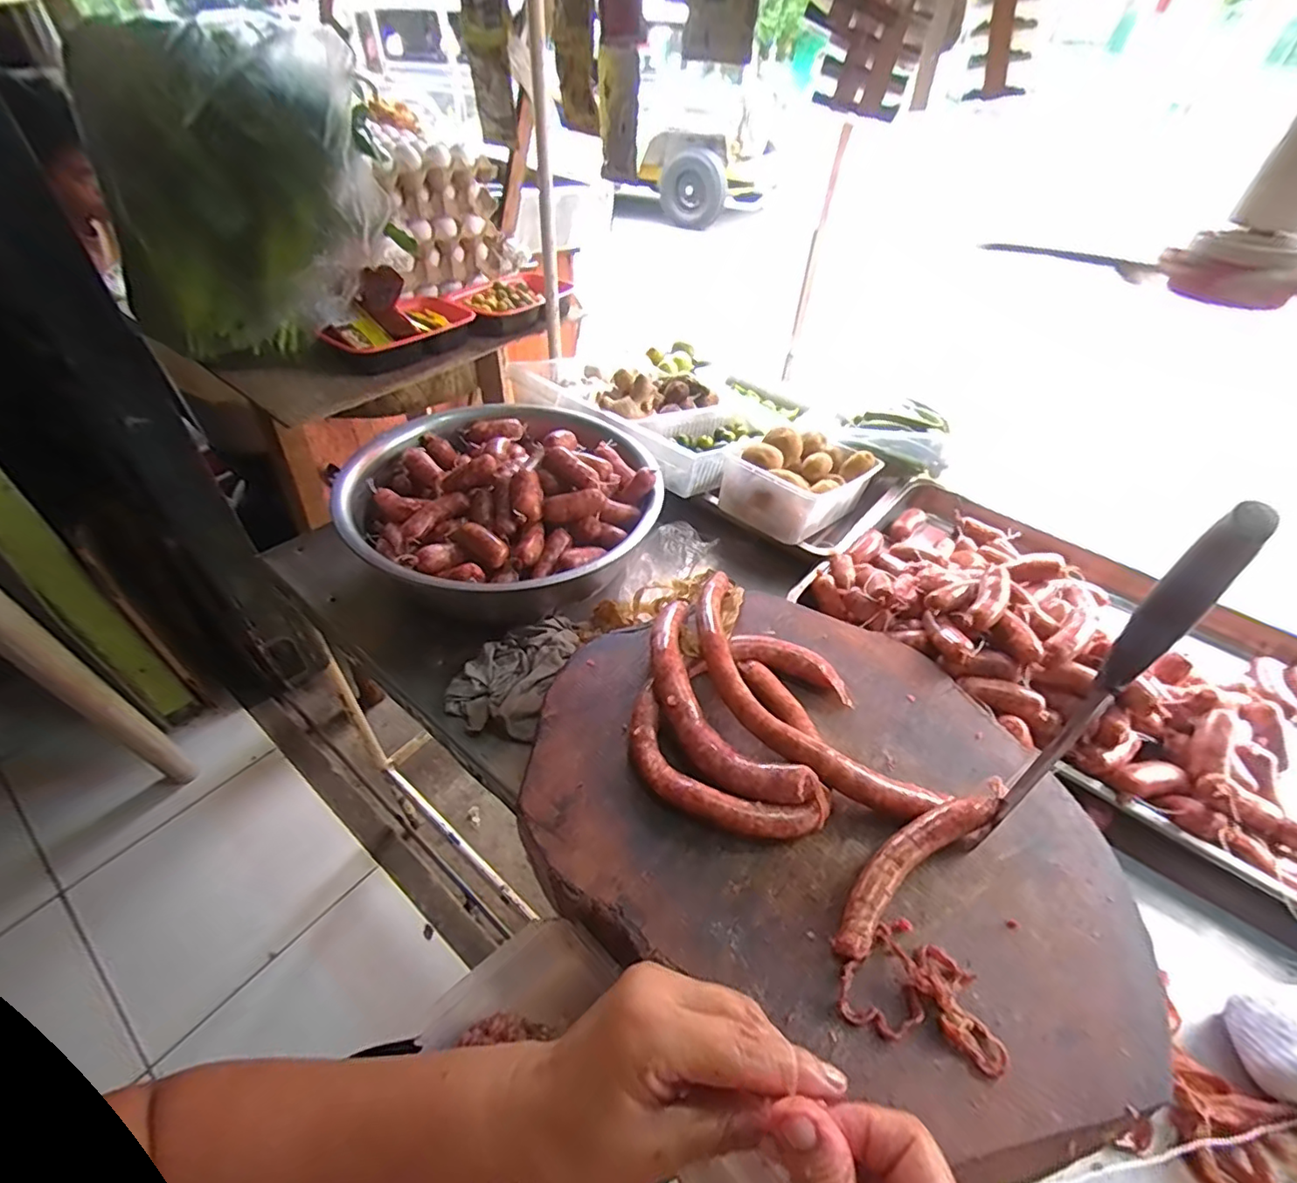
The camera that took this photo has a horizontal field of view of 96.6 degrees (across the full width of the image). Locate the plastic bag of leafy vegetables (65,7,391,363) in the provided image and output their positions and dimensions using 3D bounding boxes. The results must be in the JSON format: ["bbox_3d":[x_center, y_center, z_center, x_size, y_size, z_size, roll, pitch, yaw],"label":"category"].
[{"bbox_3d":[-0.467,-0.460,0.702,0.273,0.337,0.176,-12,47,-14],"label":"plastic bag of leafy vegetables"}]

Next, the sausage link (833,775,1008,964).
[{"bbox_3d":[0.189,0.186,0.408,0.176,0.034,0.034,-27,52,-28],"label":"sausage link"}]

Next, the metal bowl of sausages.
[{"bbox_3d":[-0.177,-0.118,0.709,0.340,0.121,0.354,2,45,-2],"label":"metal bowl of sausages"}]

